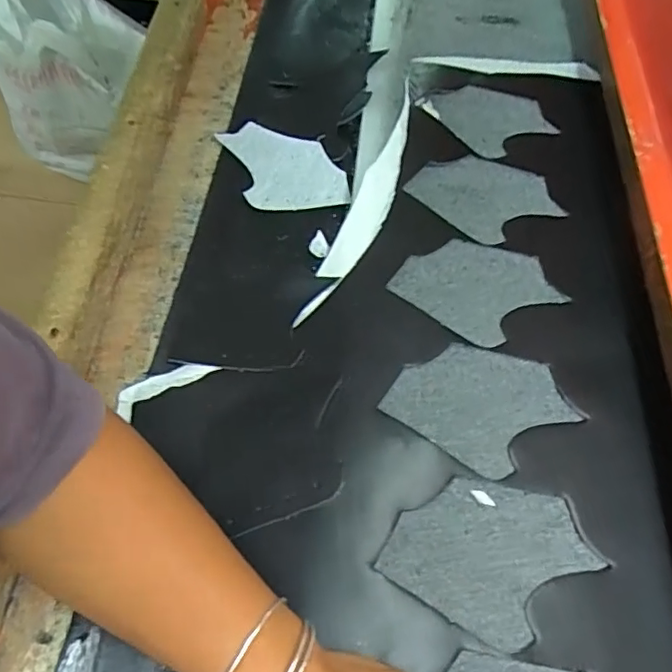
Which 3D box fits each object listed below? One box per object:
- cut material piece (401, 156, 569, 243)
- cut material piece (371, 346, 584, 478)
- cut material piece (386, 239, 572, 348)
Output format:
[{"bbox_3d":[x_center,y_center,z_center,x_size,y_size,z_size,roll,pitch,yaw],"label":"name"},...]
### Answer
[{"bbox_3d":[0.146,-0.138,0.551,0.123,0.011,0.106,38,65,15],"label":"cut material piece"},{"bbox_3d":[0.112,0.053,0.443,0.126,0.004,0.102,-29,69,-19],"label":"cut material piece"},{"bbox_3d":[0.123,-0.042,0.497,0.124,0.006,0.100,-29,70,-18],"label":"cut material piece"}]

